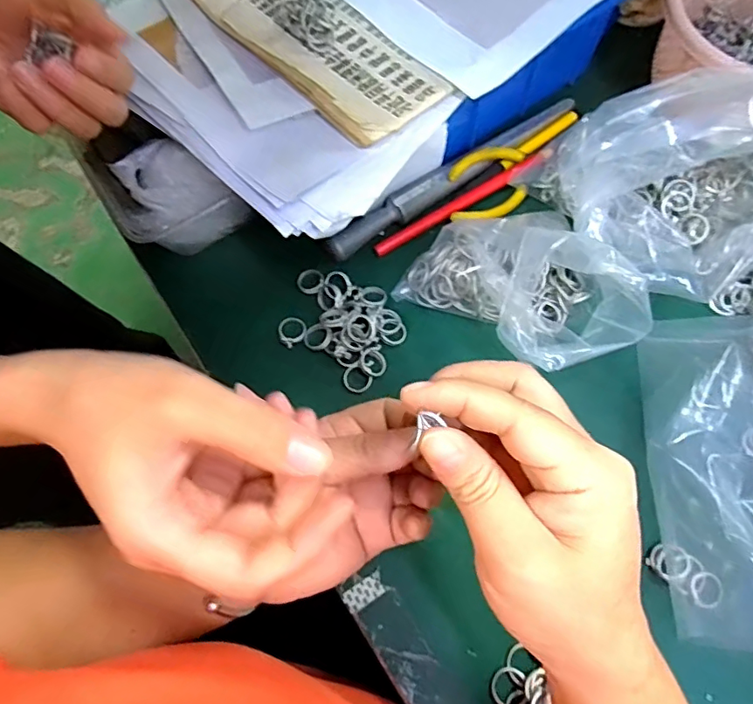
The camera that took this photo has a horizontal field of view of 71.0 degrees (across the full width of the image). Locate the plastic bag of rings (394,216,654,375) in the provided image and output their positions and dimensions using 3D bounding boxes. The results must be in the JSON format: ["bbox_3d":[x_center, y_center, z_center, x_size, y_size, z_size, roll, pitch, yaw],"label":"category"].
[{"bbox_3d":[0.104,-0.053,0.366,0.160,0.047,0.098,24,72,11],"label":"plastic bag of rings"}]

